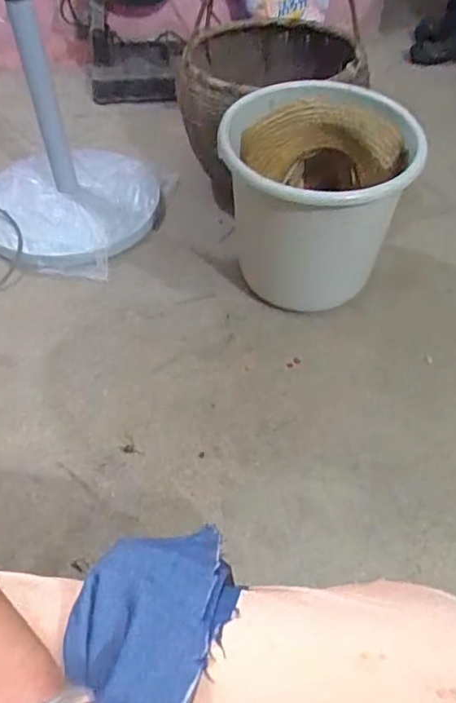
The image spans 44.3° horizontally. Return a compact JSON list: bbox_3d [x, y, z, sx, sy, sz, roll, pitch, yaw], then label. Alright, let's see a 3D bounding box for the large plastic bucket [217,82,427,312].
[{"bbox_3d":[0.173,-0.281,1.101,0.328,0.372,0.330,0,52,0],"label":"large plastic bucket"}]

